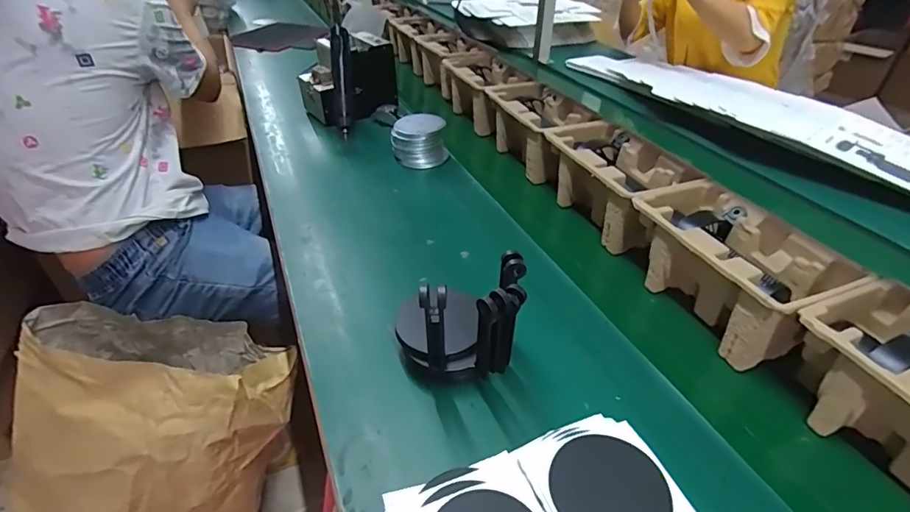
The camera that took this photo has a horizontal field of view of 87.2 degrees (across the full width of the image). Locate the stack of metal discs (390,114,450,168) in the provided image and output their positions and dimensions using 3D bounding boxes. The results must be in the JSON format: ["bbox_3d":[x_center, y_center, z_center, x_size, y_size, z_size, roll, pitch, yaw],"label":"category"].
[{"bbox_3d":[-0.068,-0.222,0.909,0.101,0.079,0.078,-1,38,-8],"label":"stack of metal discs"}]

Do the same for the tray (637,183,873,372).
[{"bbox_3d":[0.329,0.012,0.585,0.142,0.098,0.233,-13,41,-21],"label":"tray"}]

